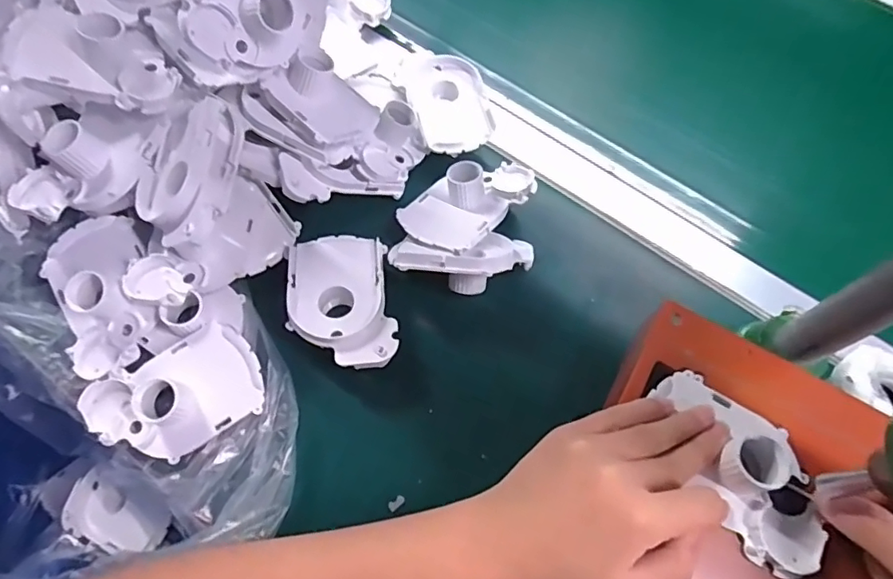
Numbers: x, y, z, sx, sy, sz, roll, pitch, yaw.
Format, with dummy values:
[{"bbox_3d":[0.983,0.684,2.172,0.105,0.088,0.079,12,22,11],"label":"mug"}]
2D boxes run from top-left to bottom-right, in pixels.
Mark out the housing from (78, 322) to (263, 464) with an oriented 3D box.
[{"bbox_3d":[-0.169,0.065,0.339,0.102,0.028,0.064,-25,68,-15],"label":"housing"}]

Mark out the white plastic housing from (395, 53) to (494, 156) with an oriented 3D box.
[{"bbox_3d":[-0.001,-0.157,0.461,0.062,0.031,0.095,-15,66,-11],"label":"white plastic housing"}]

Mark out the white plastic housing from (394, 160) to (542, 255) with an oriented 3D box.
[{"bbox_3d":[0.017,-0.071,0.416,0.099,0.030,0.064,-38,72,-20],"label":"white plastic housing"}]

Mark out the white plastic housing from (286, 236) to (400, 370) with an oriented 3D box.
[{"bbox_3d":[-0.071,0.009,0.379,0.070,0.026,0.096,-2,64,-5],"label":"white plastic housing"}]

